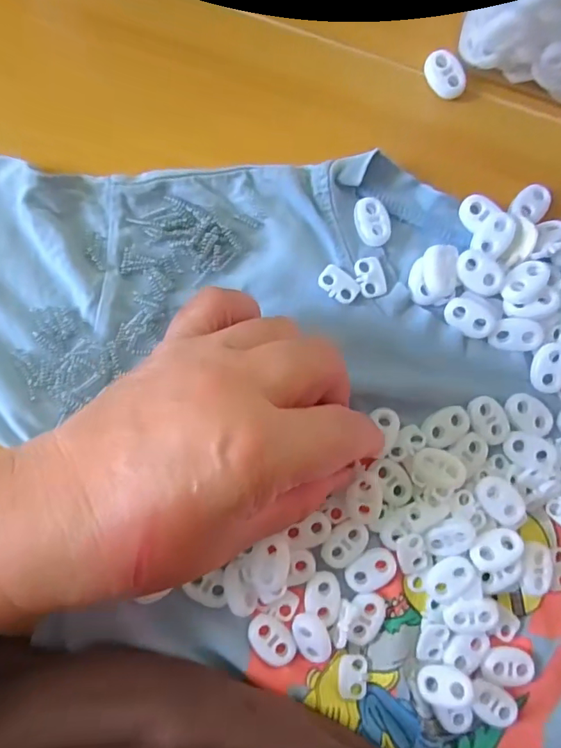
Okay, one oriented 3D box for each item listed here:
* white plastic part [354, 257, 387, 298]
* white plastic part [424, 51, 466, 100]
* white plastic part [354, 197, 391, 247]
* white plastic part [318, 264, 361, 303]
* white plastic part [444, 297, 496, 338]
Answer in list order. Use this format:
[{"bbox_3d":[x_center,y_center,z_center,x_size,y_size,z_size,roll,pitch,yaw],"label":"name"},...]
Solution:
[{"bbox_3d":[0.041,-0.044,0.211,0.013,0.004,0.018,-11,88,-3],"label":"white plastic part"},{"bbox_3d":[0.077,-0.140,0.220,0.015,0.006,0.022,-25,88,-3],"label":"white plastic part"},{"bbox_3d":[0.042,-0.069,0.213,0.015,0.005,0.022,-18,88,-3],"label":"white plastic part"},{"bbox_3d":[0.026,-0.040,0.210,0.019,0.004,0.013,39,86,0],"label":"white plastic part"},{"bbox_3d":[0.085,-0.025,0.209,0.022,0.005,0.015,26,86,-1],"label":"white plastic part"}]

